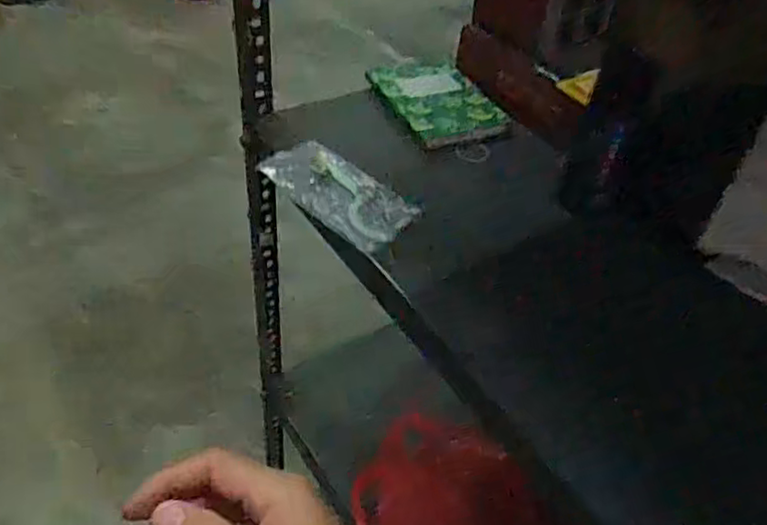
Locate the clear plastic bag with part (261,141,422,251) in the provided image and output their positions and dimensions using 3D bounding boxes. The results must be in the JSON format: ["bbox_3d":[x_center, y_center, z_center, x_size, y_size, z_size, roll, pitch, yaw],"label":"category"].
[{"bbox_3d":[-0.040,-0.064,0.591,0.067,0.020,0.148,-31,55,-34],"label":"clear plastic bag with part"}]

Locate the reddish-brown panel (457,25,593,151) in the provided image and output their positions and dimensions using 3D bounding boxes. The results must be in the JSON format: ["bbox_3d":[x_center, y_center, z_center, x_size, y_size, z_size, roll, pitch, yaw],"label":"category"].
[{"bbox_3d":[0.141,-0.188,0.690,0.025,0.053,0.195,-18,49,-25],"label":"reddish-brown panel"}]

